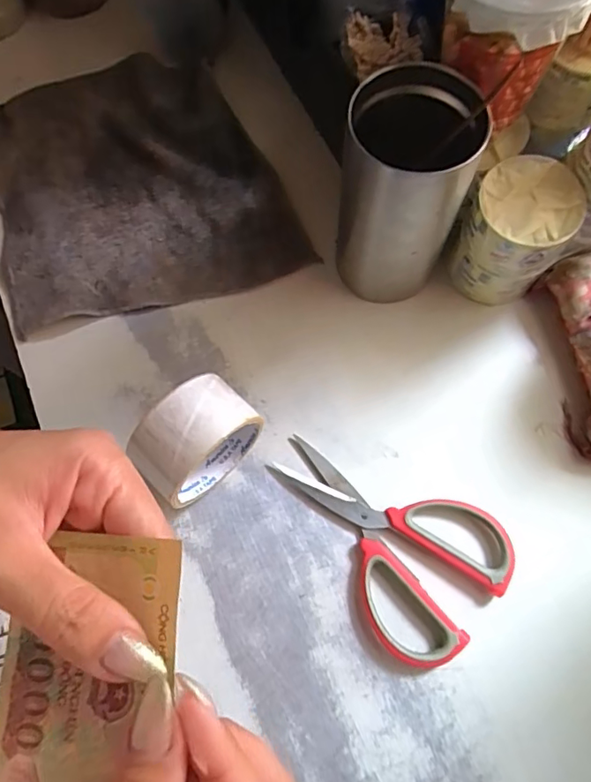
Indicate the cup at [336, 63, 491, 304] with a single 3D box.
[{"bbox_3d":[0.077,-0.140,0.403,0.085,0.165,0.082,0,71,0],"label":"cup"}]

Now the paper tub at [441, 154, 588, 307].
[{"bbox_3d":[0.167,-0.120,0.427,0.077,0.102,0.068,32,74,10],"label":"paper tub"}]

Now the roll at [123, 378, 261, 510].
[{"bbox_3d":[-0.070,0.036,0.381,0.048,0.085,0.081,43,76,13],"label":"roll"}]

